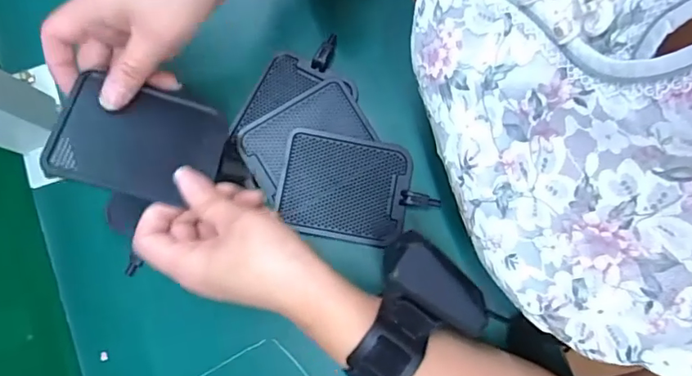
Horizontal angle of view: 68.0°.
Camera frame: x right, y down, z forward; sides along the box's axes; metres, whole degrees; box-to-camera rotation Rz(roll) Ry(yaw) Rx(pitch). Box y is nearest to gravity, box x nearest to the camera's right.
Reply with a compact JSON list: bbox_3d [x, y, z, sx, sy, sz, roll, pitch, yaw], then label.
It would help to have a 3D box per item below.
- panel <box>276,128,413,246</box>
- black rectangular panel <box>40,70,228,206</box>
[{"bbox_3d":[-0.001,-0.001,0.397,0.097,0.010,0.080,9,79,2],"label":"panel"},{"bbox_3d":[-0.131,-0.032,0.330,0.099,0.006,0.074,15,65,-16],"label":"black rectangular panel"}]

